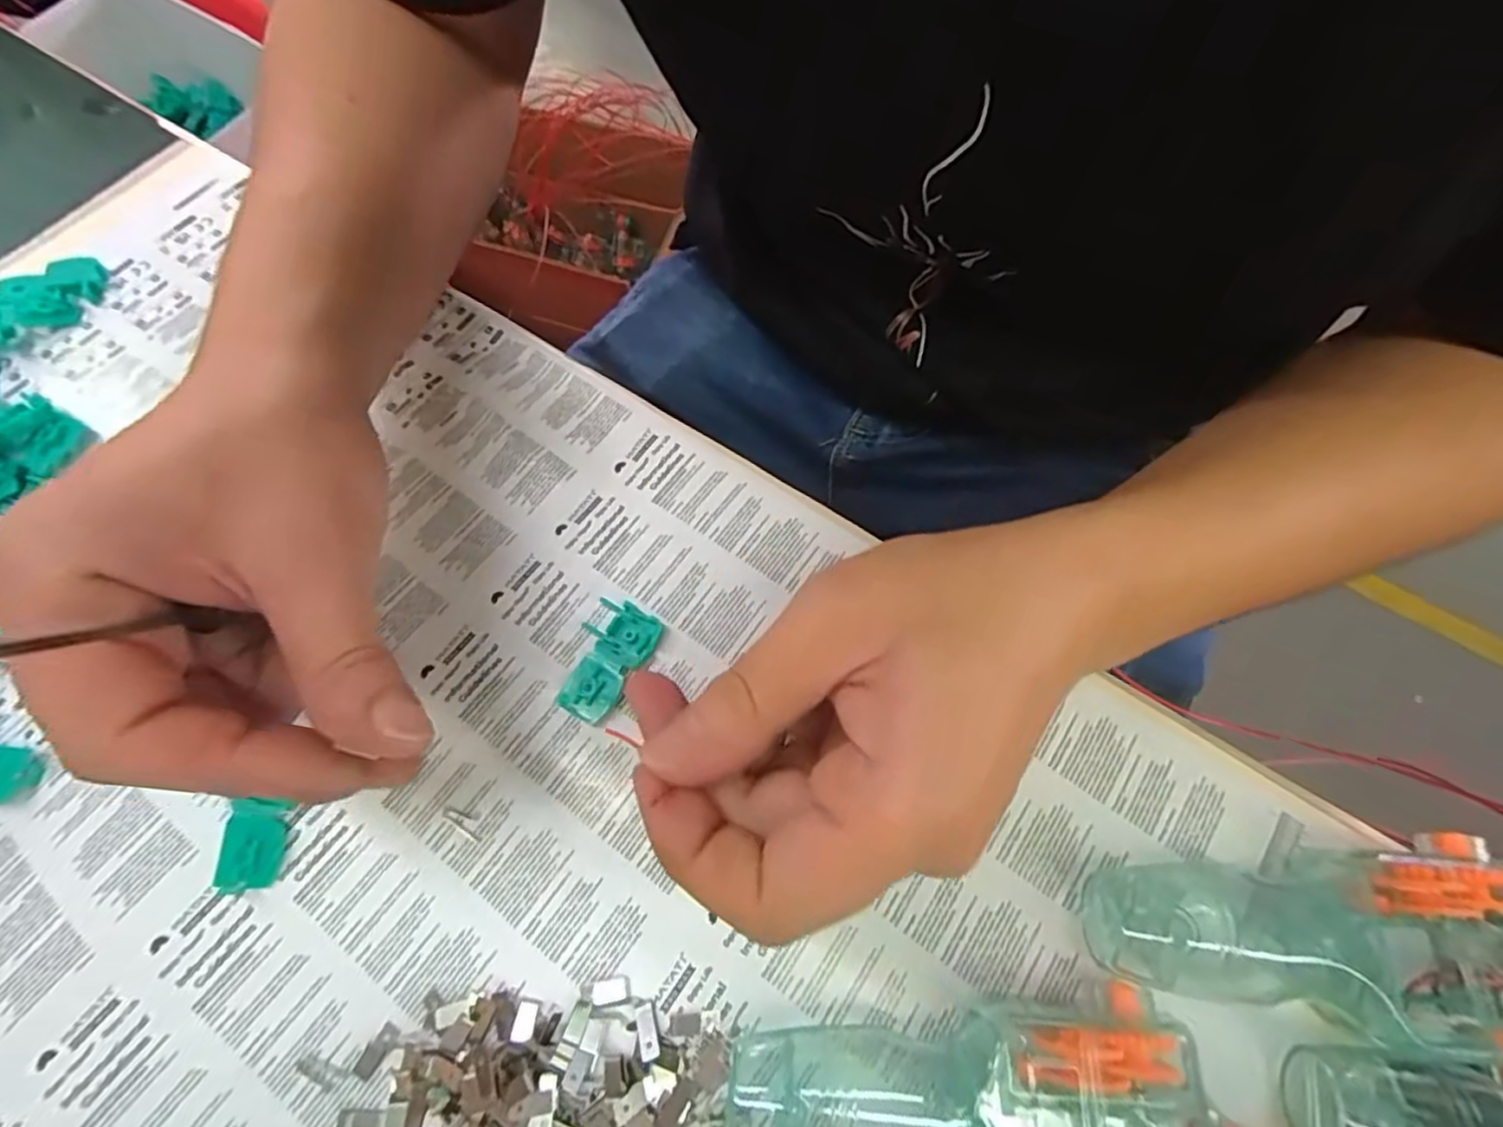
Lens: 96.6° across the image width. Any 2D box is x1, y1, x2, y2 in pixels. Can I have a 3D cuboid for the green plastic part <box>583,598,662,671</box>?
[{"bbox_3d":[-0.047,0.025,0.241,0.027,0.005,0.020,31,69,13],"label":"green plastic part"}]

